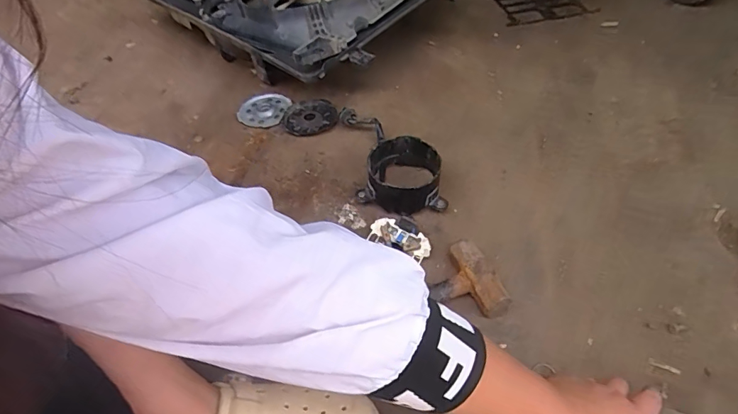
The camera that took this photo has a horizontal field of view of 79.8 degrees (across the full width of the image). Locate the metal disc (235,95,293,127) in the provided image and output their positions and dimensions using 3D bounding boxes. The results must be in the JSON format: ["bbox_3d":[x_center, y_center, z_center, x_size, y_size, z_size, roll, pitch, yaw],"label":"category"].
[{"bbox_3d":[-0.213,-0.194,0.886,0.105,0.014,0.105,-3,50,4],"label":"metal disc"}]

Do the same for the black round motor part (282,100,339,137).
[{"bbox_3d":[-0.112,-0.170,0.845,0.104,0.009,0.108,-3,50,4],"label":"black round motor part"}]

